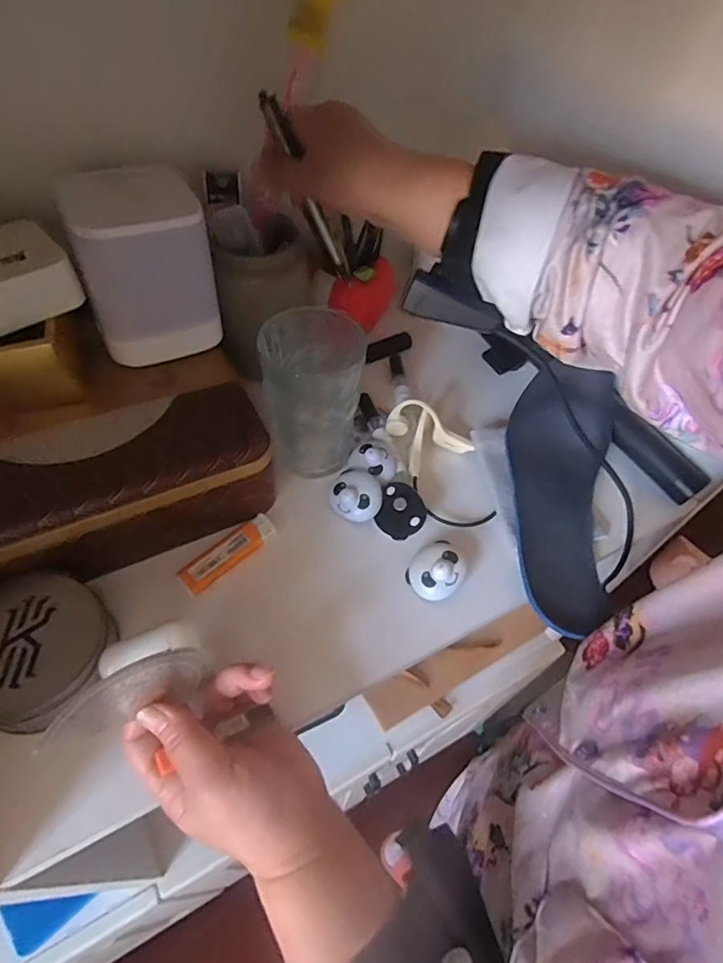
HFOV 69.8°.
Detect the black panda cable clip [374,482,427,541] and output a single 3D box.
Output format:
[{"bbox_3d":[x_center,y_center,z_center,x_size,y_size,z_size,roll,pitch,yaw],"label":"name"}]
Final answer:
[{"bbox_3d":[0.032,0.023,0.417,0.038,0.015,0.044,14,77,22],"label":"black panda cable clip"}]

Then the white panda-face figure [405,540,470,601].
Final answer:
[{"bbox_3d":[0.059,0.067,0.394,0.043,0.023,0.042,2,53,-3],"label":"white panda-face figure"}]

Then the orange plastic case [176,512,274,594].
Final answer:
[{"bbox_3d":[-0.100,0.053,0.394,0.078,0.010,0.024,-36,63,-27],"label":"orange plastic case"}]

